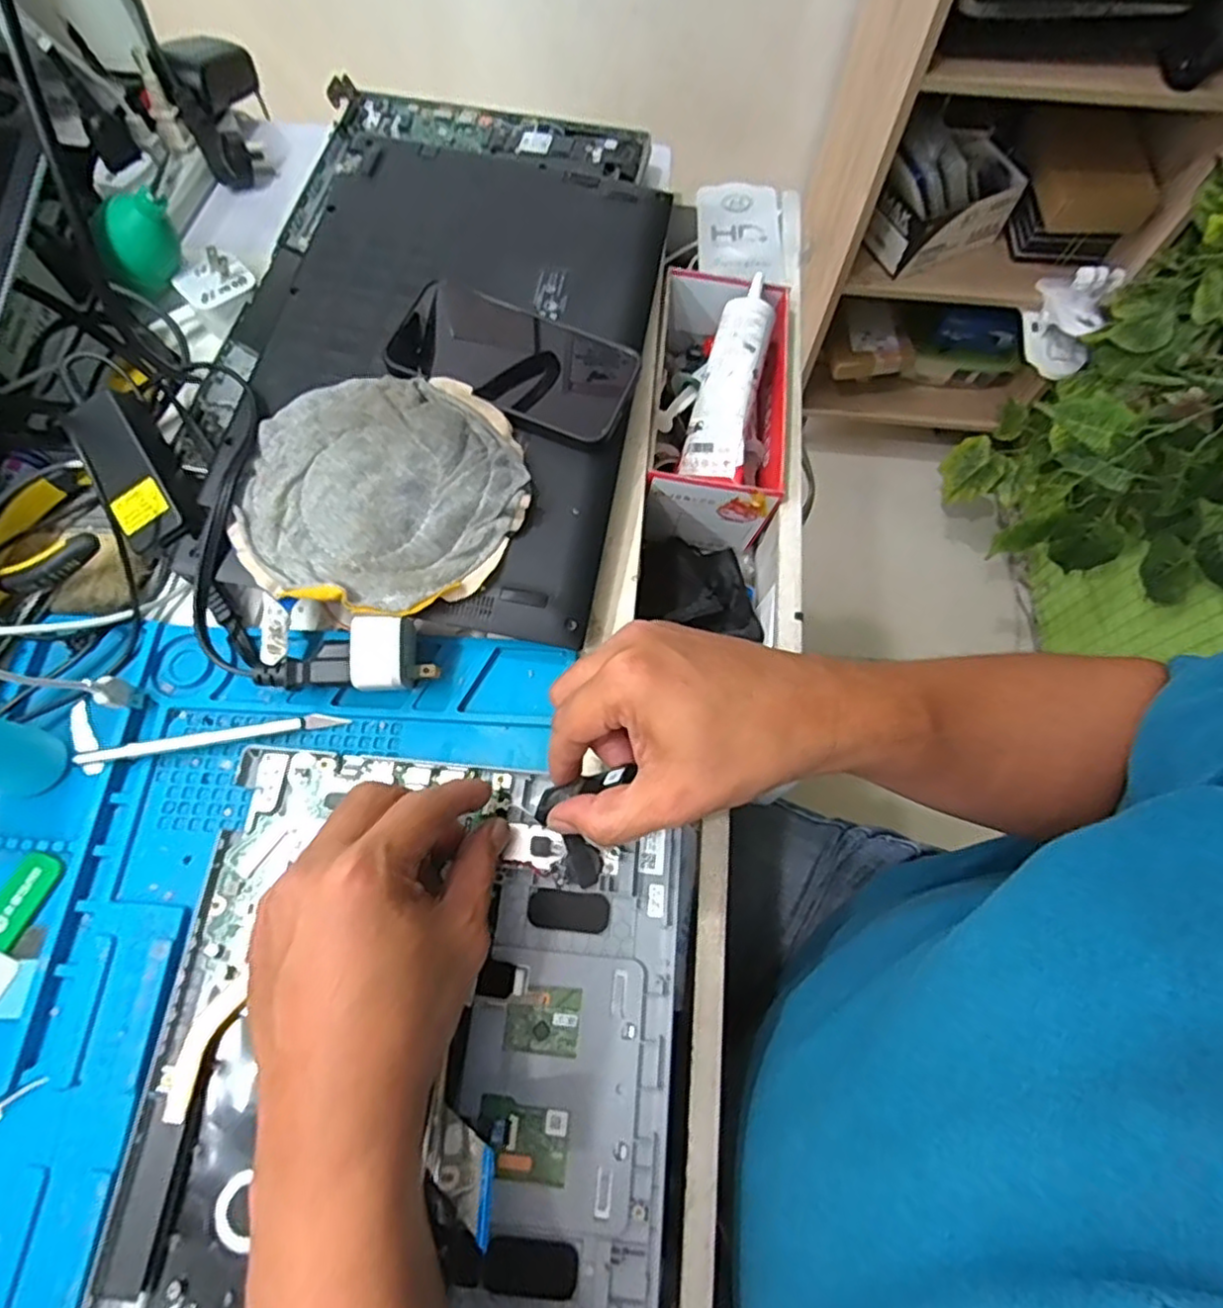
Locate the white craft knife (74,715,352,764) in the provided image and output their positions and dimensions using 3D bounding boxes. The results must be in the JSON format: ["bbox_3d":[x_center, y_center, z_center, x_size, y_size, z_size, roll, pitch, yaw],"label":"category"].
[{"bbox_3d":[-0.214,0.045,0.370,0.133,0.012,0.008,-10,69,-4],"label":"white craft knife"}]

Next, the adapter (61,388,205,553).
[{"bbox_3d":[-0.274,-0.103,0.396,0.041,0.029,0.093,-32,87,2],"label":"adapter"}]

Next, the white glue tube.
[{"bbox_3d":[0.083,-0.193,0.475,0.039,0.023,0.142,14,87,5],"label":"white glue tube"}]

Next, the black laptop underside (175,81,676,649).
[{"bbox_3d":[-0.112,-0.226,0.459,0.269,0.047,0.432,8,69,3],"label":"black laptop underside"}]

